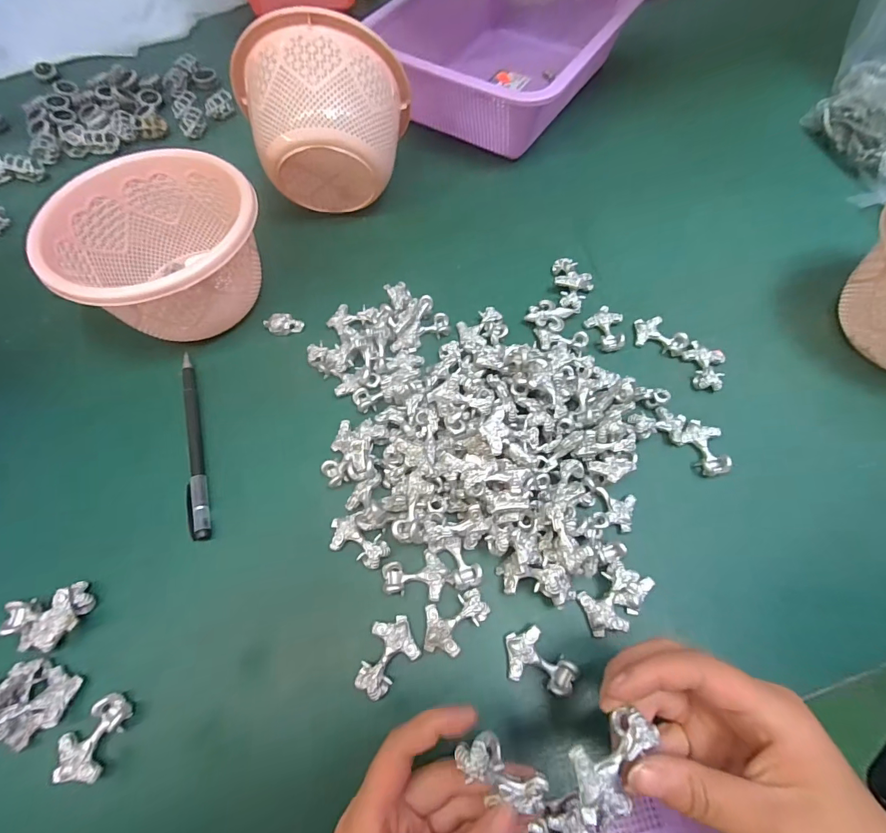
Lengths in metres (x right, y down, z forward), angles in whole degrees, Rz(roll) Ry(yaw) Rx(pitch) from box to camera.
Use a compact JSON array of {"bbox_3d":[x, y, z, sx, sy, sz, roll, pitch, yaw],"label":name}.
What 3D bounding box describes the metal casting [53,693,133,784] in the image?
[{"bbox_3d":[-0.188,0.172,0.232,0.029,0.012,0.038,10,65,6],"label":"metal casting"}]

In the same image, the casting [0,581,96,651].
[{"bbox_3d":[-0.231,0.120,0.254,0.036,0.024,0.029,-24,66,-10],"label":"casting"}]

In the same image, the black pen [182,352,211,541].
[{"bbox_3d":[-0.183,0.018,0.314,0.012,0.009,0.149,-18,65,-7],"label":"black pen"}]

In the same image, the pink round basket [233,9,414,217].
[{"bbox_3d":[-0.101,-0.251,0.371,0.137,0.129,0.086,-3,64,0],"label":"pink round basket"}]

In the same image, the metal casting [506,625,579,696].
[{"bbox_3d":[0.056,0.138,0.246,0.039,0.011,0.028,15,65,8],"label":"metal casting"}]

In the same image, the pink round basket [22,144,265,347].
[{"bbox_3d":[-0.211,-0.130,0.341,0.142,0.079,0.133,-1,64,1],"label":"pink round basket"}]

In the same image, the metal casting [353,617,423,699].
[{"bbox_3d":[-0.033,0.136,0.248,0.040,0.012,0.029,-41,70,-17],"label":"metal casting"}]

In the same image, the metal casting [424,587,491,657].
[{"bbox_3d":[0.008,0.123,0.256,0.041,0.011,0.029,-17,65,-7],"label":"metal casting"}]

